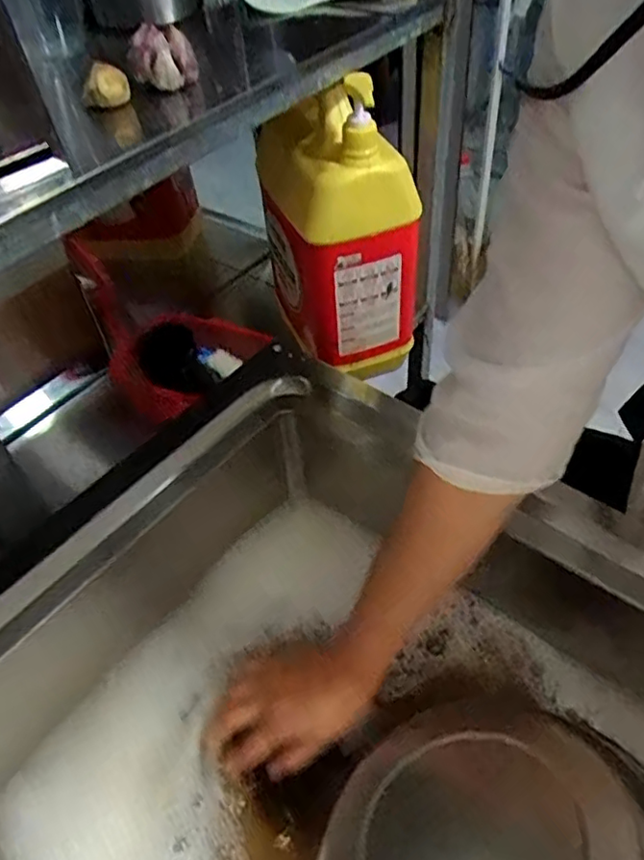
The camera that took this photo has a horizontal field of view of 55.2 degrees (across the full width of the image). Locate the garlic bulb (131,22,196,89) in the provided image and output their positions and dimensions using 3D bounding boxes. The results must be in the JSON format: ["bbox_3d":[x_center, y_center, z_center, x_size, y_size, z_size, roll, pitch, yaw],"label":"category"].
[{"bbox_3d":[-0.133,-0.315,0.519,0.056,0.036,0.054,-13,48,-5],"label":"garlic bulb"}]

